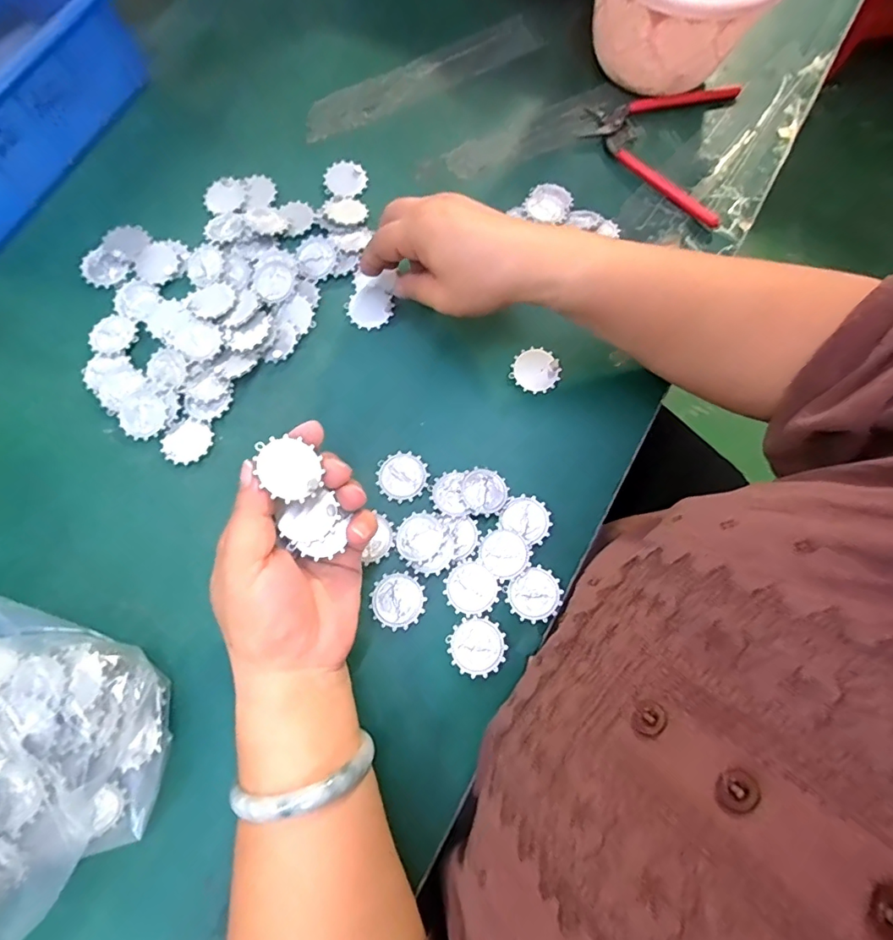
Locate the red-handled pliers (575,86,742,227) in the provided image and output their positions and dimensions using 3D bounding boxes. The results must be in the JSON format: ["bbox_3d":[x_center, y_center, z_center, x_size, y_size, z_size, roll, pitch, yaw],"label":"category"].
[{"bbox_3d":[0.175,-0.273,0.412,0.120,0.015,0.139,12,73,3],"label":"red-handled pliers"}]

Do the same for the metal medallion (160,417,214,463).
[{"bbox_3d":[-0.175,-0.019,0.332,0.032,0.004,0.028,-37,77,-12],"label":"metal medallion"}]

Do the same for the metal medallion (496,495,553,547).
[{"bbox_3d":[0.052,0.031,0.318,0.031,0.004,0.028,32,75,9],"label":"metal medallion"}]

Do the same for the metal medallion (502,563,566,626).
[{"bbox_3d":[0.055,0.077,0.305,0.033,0.004,0.030,-33,76,-10],"label":"metal medallion"}]

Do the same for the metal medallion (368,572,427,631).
[{"bbox_3d":[-0.030,0.080,0.303,0.032,0.004,0.031,-16,73,-6],"label":"metal medallion"}]

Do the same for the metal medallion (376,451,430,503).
[{"bbox_3d":[-0.029,0.004,0.327,0.033,0.004,0.034,0,72,-1],"label":"metal medallion"}]

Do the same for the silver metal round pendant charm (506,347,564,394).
[{"bbox_3d":[0.064,-0.072,0.352,0.033,0.004,0.033,0,72,-1],"label":"silver metal round pendant charm"}]

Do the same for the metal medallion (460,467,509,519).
[{"bbox_3d":[0.025,0.013,0.324,0.030,0.005,0.031,-32,76,-10],"label":"metal medallion"}]

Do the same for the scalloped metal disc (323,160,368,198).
[{"bbox_3d":[-0.081,-0.236,0.397,0.033,0.004,0.034,0,72,-1],"label":"scalloped metal disc"}]

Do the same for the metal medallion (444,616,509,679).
[{"bbox_3d":[0.019,0.106,0.296,0.032,0.004,0.032,-43,78,-13],"label":"metal medallion"}]

